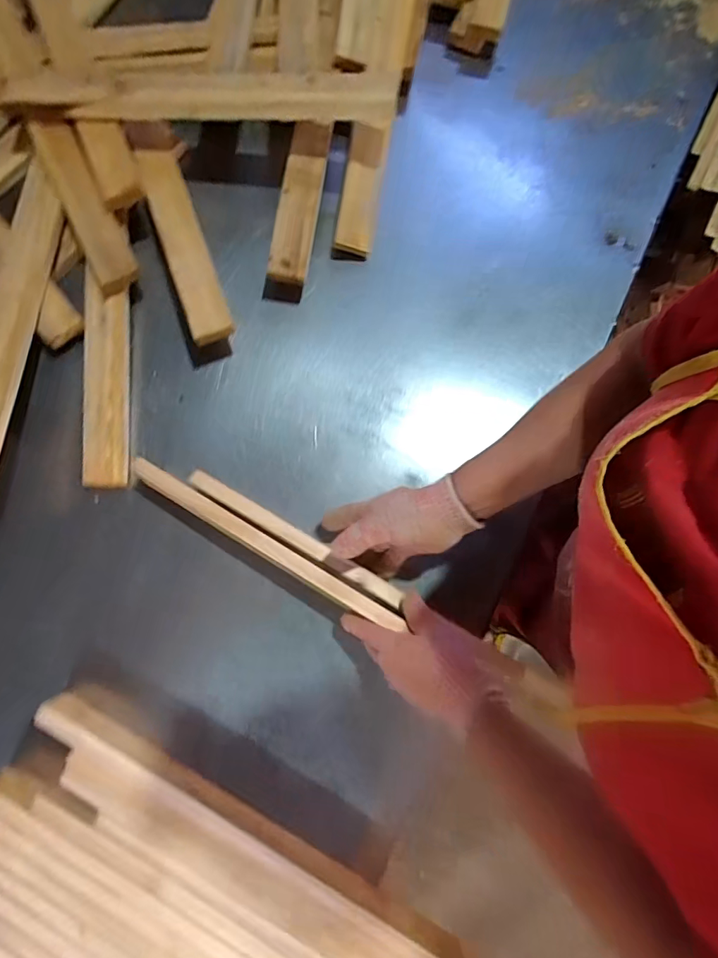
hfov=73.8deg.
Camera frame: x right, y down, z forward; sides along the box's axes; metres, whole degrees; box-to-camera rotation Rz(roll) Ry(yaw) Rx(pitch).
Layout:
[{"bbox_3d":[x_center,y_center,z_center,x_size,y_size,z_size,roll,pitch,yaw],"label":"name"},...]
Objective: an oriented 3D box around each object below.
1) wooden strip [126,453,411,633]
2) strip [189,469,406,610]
[{"bbox_3d":[-0.112,0.073,0.554,0.354,0.023,0.027,29,81,8],"label":"wooden strip"},{"bbox_3d":[-0.075,0.067,0.558,0.280,0.011,0.020,31,81,6],"label":"strip"}]

